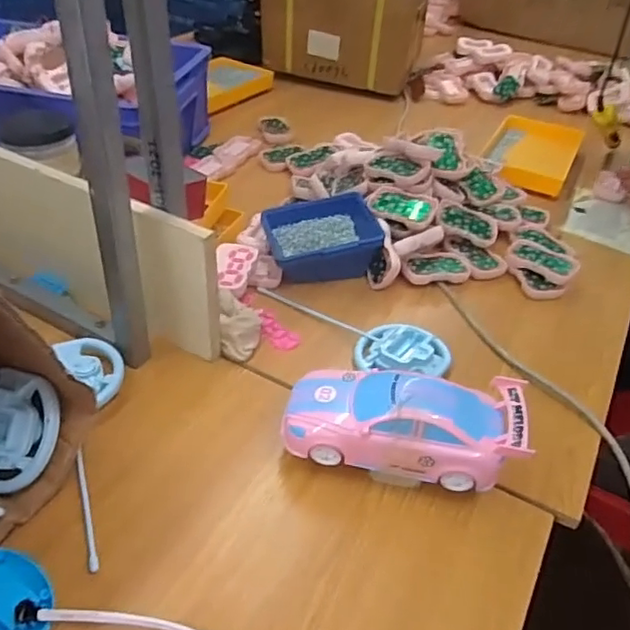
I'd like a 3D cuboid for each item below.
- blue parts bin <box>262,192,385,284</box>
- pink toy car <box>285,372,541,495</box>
[{"bbox_3d":[0.008,-0.100,0.787,0.139,0.061,0.116,-6,41,-12],"label":"blue parts bin"},{"bbox_3d":[0.076,0.089,0.514,0.199,0.060,0.084,8,39,4],"label":"pink toy car"}]

